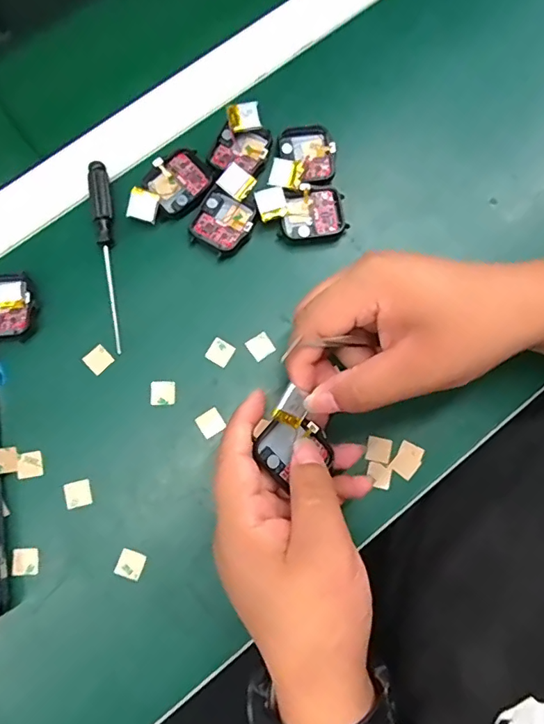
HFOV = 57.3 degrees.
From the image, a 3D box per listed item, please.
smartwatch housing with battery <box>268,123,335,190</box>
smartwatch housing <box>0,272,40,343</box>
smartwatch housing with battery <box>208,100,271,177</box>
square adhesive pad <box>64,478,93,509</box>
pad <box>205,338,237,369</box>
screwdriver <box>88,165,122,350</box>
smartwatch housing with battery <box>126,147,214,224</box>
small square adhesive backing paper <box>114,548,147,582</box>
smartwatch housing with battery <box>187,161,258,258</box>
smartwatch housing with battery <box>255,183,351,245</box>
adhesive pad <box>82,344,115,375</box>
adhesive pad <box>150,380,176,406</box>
[{"bbox_3d":[0.023,-0.143,0.346,0.041,0.010,0.054,11,78,1],"label":"smartwatch housing with battery"},{"bbox_3d":[-0.174,-0.036,0.326,0.037,0.009,0.046,-5,78,-2],"label":"smartwatch housing"},{"bbox_3d":[-0.020,-0.155,0.346,0.038,0.014,0.047,25,79,4],"label":"smartwatch housing with battery"},{"bbox_3d":[-0.121,0.083,0.311,0.016,0.004,0.016,-14,79,-4],"label":"square adhesive pad"},{"bbox_3d":[-0.034,-0.007,0.330,0.016,0.004,0.016,32,80,5],"label":"pad"},{"bbox_3d":[-0.110,-0.073,0.335,0.013,0.014,0.129,-9,79,-3],"label":"screwdriver"},{"bbox_3d":[-0.070,-0.118,0.343,0.039,0.014,0.062,39,80,7],"label":"smartwatch housing with battery"},{"bbox_3d":[-0.086,0.124,0.304,0.016,0.004,0.016,21,79,3],"label":"small square adhesive backing paper"},{"bbox_3d":[-0.029,-0.102,0.341,0.038,0.018,0.056,32,80,5],"label":"smartwatch housing with battery"},{"bbox_3d":[0.021,-0.102,0.340,0.059,0.010,0.037,-8,79,-3],"label":"smartwatch housing with battery"},{"bbox_3d":[-0.114,-0.002,0.327,0.016,0.004,0.016,-44,82,-9],"label":"adhesive pad"},{"bbox_3d":[-0.071,0.020,0.324,0.016,0.004,0.016,-3,78,-2],"label":"adhesive pad"}]

